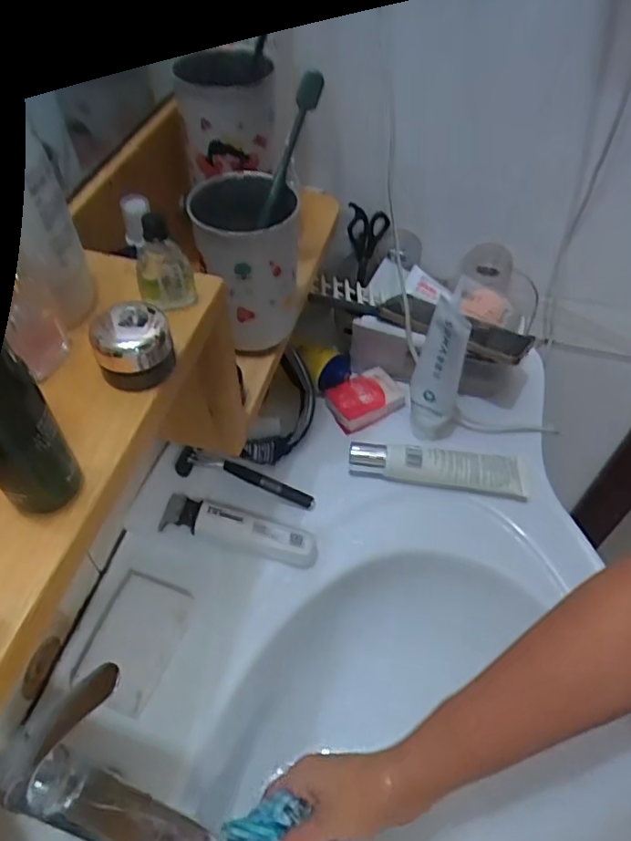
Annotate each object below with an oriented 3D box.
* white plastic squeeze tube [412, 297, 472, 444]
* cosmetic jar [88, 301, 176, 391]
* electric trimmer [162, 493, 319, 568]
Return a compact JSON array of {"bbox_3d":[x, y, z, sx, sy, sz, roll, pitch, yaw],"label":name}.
[{"bbox_3d":[0.127,-0.049,0.597,0.052,0.145,0.046,16,53,12],"label":"white plastic squeeze tube"},{"bbox_3d":[-0.082,-0.035,0.266,0.033,0.029,0.028,-11,53,-10],"label":"cosmetic jar"},{"bbox_3d":[-0.070,0.104,0.559,0.144,0.038,0.032,18,52,-3],"label":"electric trimmer"}]

